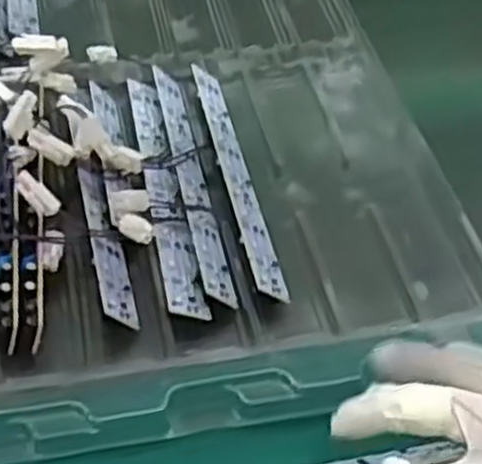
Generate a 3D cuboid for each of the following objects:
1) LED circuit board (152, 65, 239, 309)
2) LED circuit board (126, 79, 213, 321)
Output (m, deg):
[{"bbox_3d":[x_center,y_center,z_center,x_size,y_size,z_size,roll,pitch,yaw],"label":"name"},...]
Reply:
[{"bbox_3d":[-0.030,-0.033,0.462,0.024,0.008,0.185,29,32,-41],"label":"LED circuit board"},{"bbox_3d":[-0.045,-0.027,0.454,0.021,0.013,0.184,-7,50,-12],"label":"LED circuit board"}]

